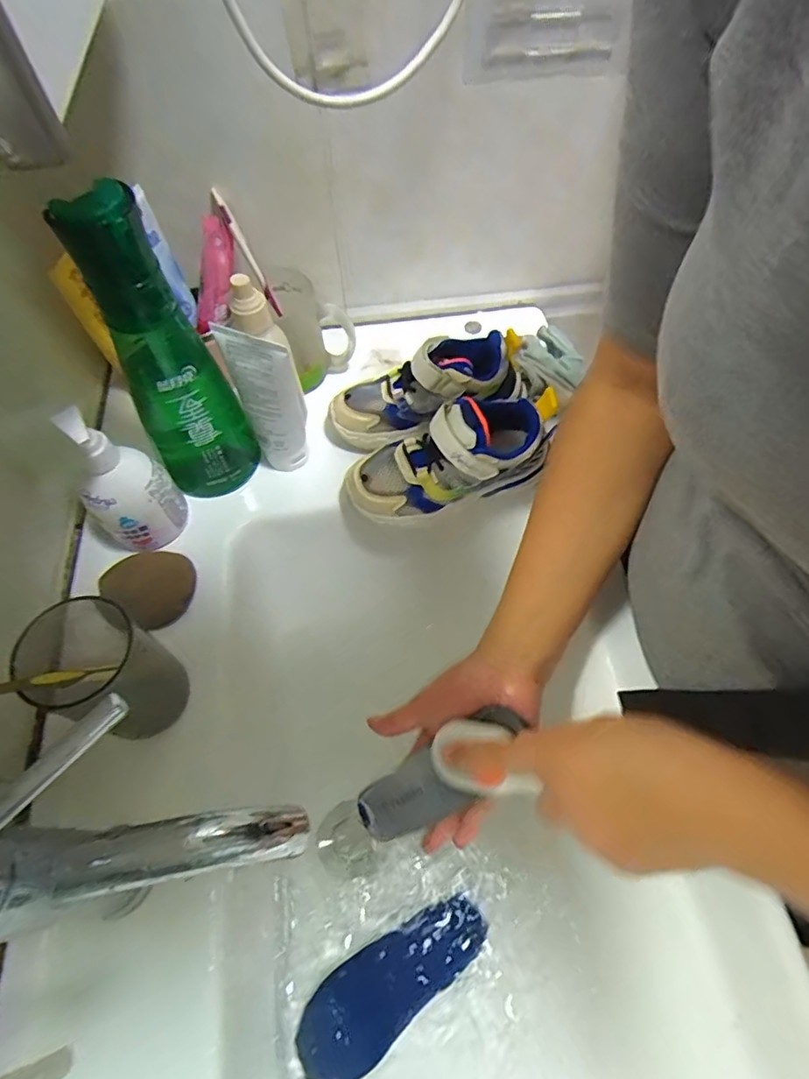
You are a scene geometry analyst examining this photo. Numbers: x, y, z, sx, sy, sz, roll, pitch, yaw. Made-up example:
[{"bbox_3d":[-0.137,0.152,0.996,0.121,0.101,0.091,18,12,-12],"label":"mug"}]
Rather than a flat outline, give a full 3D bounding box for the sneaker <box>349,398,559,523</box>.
[{"bbox_3d":[0.037,-0.073,0.458,0.173,0.093,0.072,-10,60,-5],"label":"sneaker"}]

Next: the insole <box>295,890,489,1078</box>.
[{"bbox_3d":[-0.010,0.337,0.414,0.157,0.015,0.060,-35,65,-17],"label":"insole"}]

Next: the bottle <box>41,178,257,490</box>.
[{"bbox_3d":[-0.179,-0.128,0.412,0.078,0.244,0.058,-34,65,-17],"label":"bottle"}]

